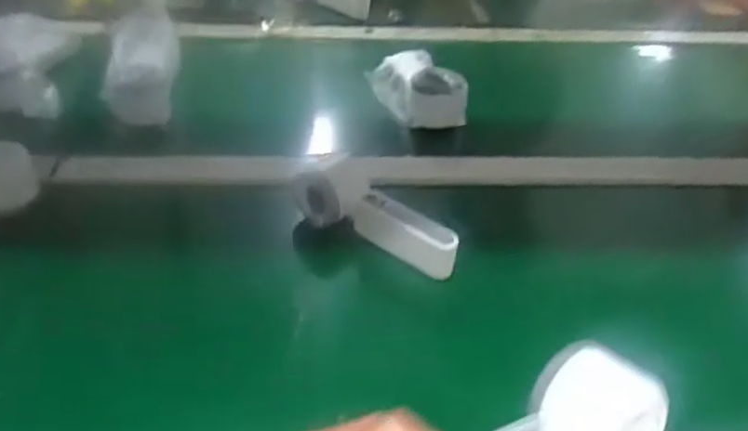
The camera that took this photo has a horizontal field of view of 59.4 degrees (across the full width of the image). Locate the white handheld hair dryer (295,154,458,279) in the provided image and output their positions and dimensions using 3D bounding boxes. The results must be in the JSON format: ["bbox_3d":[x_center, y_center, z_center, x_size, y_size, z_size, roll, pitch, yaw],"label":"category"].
[{"bbox_3d":[0.008,-0.001,0.581,0.148,0.056,0.046,27,47,25],"label":"white handheld hair dryer"}]

